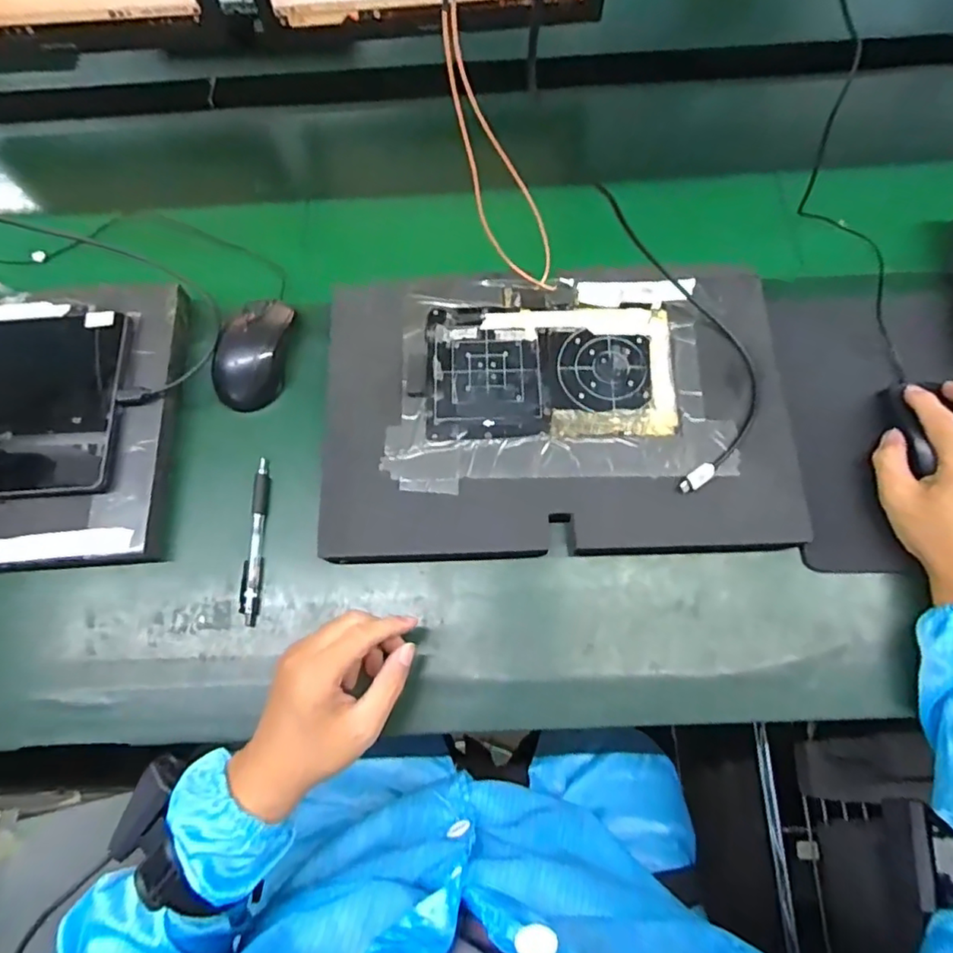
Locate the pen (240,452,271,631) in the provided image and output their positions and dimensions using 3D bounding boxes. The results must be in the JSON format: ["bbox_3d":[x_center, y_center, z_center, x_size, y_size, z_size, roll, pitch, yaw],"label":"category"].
[{"bbox_3d":[-0.185,0.052,0.486,0.014,0.011,0.142,-1,70,2],"label":"pen"}]

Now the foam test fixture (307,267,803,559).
[{"bbox_3d":[0.069,-0.058,0.504,0.386,0.040,0.252,-1,70,1],"label":"foam test fixture"}]

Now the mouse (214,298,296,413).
[{"bbox_3d":[-0.205,-0.116,0.532,0.060,0.037,0.107,18,71,8],"label":"mouse"}]

